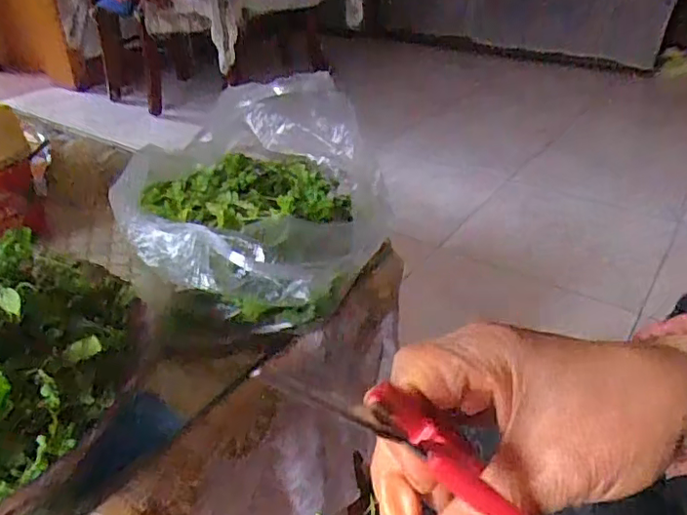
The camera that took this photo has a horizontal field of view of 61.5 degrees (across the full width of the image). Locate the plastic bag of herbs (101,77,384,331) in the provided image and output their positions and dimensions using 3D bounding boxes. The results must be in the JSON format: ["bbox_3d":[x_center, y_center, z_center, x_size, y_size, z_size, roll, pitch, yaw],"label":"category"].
[{"bbox_3d":[-0.084,-0.049,0.521,0.203,0.124,0.301,-3,33,-6],"label":"plastic bag of herbs"}]

